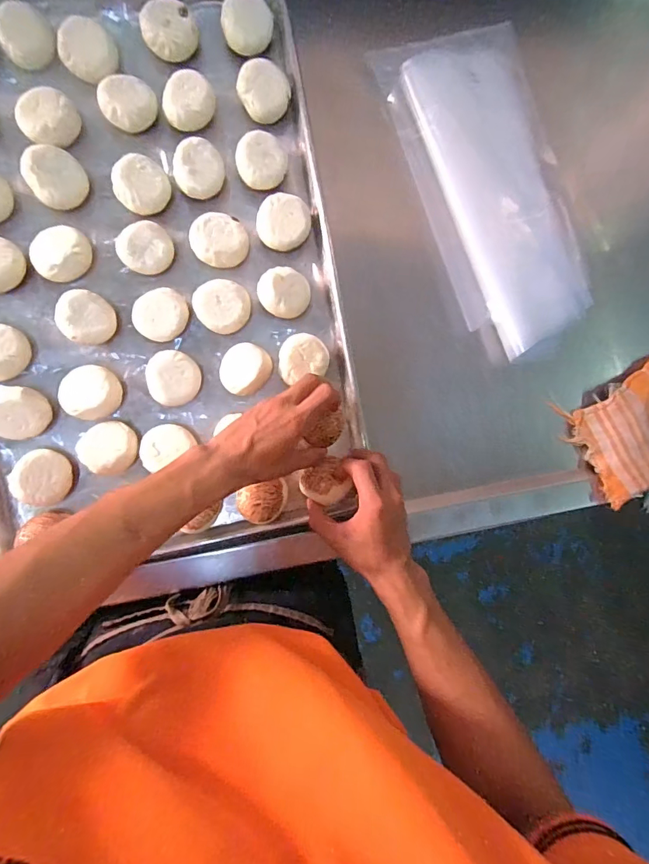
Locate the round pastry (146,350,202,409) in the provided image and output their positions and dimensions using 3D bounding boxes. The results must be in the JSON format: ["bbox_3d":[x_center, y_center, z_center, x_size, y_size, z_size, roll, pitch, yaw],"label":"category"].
[{"bbox_3d":[-0.161,-0.058,0.470,0.053,0.036,0.055,0,91,-8],"label":"round pastry"}]

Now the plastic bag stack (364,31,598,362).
[{"bbox_3d":[0.205,-0.288,0.529,0.175,0.025,0.375,-20,94,-7],"label":"plastic bag stack"}]

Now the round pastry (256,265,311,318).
[{"bbox_3d":[-0.046,-0.153,0.486,0.055,0.035,0.051,0,91,-8],"label":"round pastry"}]

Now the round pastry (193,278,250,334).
[{"bbox_3d":[-0.110,-0.136,0.477,0.055,0.033,0.054,0,91,-8],"label":"round pastry"}]

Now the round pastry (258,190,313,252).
[{"bbox_3d":[-0.047,-0.229,0.486,0.056,0.033,0.057,0,91,-8],"label":"round pastry"}]

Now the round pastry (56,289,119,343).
[{"bbox_3d":[-0.248,-0.119,0.457,0.049,0.031,0.051,0,91,-8],"label":"round pastry"}]

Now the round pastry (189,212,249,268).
[{"bbox_3d":[-0.114,-0.208,0.477,0.058,0.036,0.057,0,91,-8],"label":"round pastry"}]

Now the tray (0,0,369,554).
[{"bbox_3d":[-0.194,-0.181,0.461,0.399,0.034,0.597,-10,92,-7],"label":"tray"}]

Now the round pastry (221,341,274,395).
[{"bbox_3d":[-0.088,-0.070,0.481,0.051,0.029,0.056,0,91,-8],"label":"round pastry"}]

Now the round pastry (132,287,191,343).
[{"bbox_3d":[-0.175,-0.126,0.471,0.051,0.030,0.056,0,91,-8],"label":"round pastry"}]

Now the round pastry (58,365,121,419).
[{"bbox_3d":[-0.245,-0.042,0.460,0.054,0.036,0.055,0,91,-8],"label":"round pastry"}]

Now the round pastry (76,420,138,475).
[{"bbox_3d":[-0.227,0.017,0.464,0.056,0.034,0.052,0,91,-8],"label":"round pastry"}]

